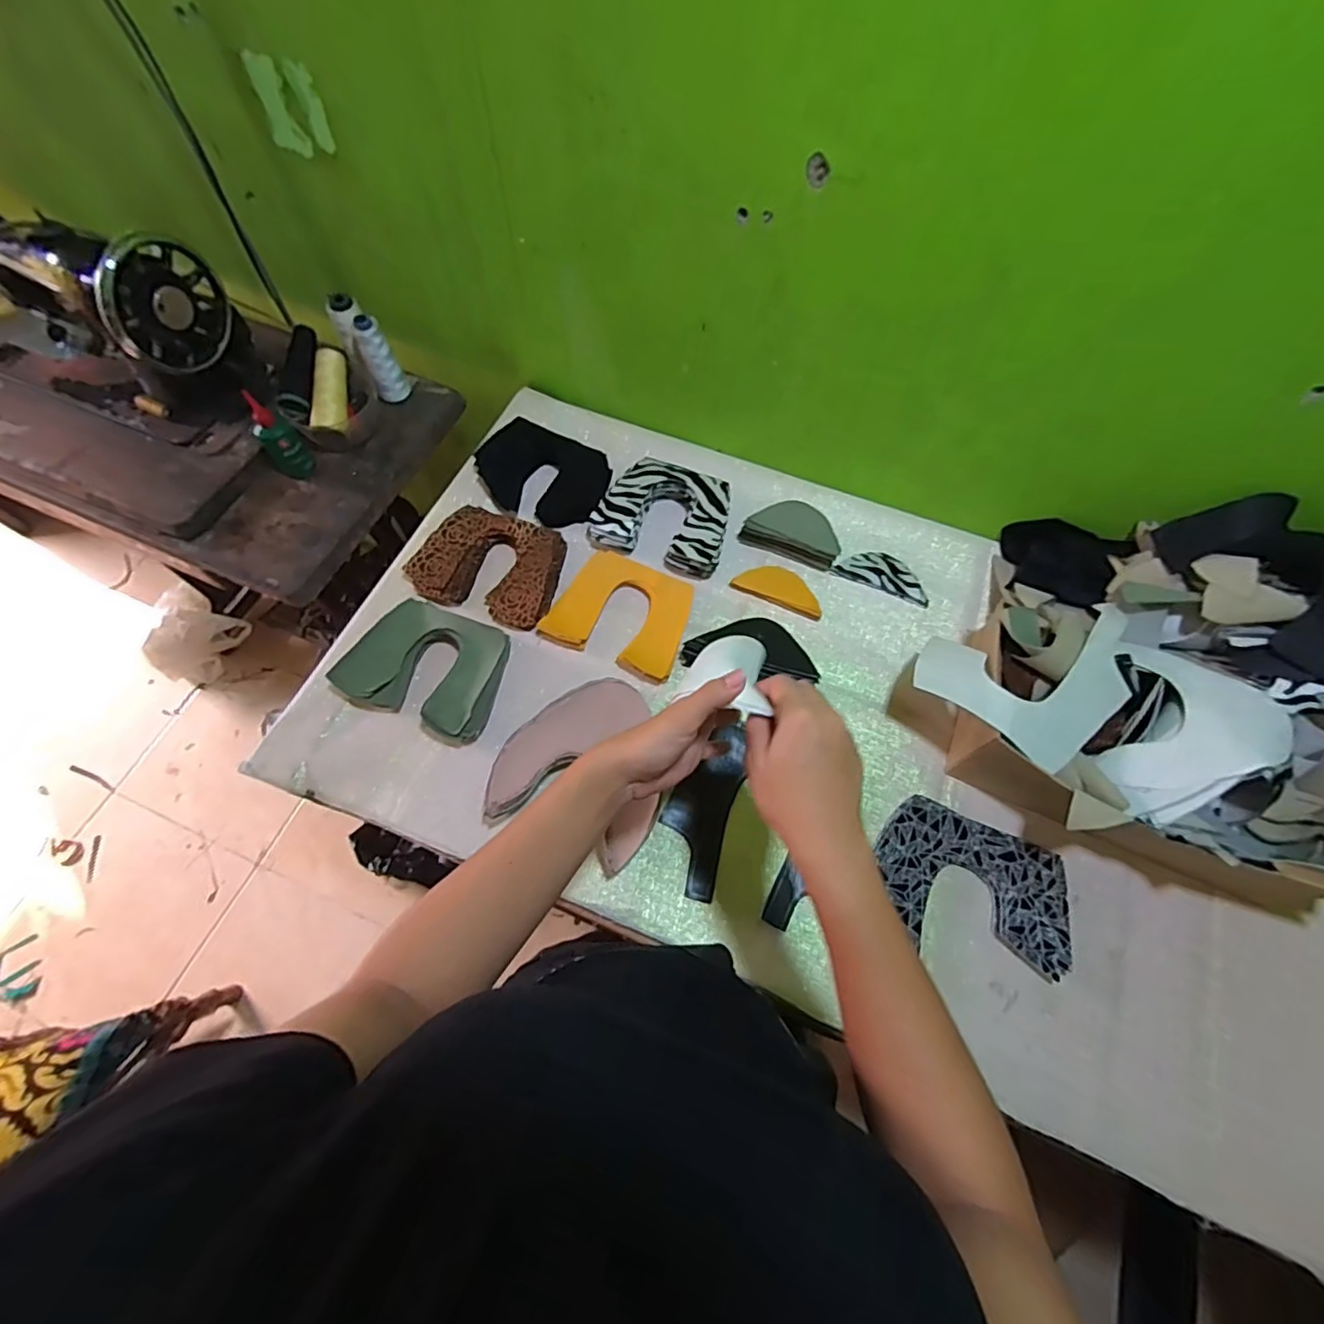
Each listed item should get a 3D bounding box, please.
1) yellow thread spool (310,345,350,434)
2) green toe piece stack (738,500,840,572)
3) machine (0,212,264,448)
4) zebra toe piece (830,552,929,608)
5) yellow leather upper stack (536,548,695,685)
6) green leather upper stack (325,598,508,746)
[{"bbox_3d":[-0.437,-0.360,0.766,0.037,0.043,0.119,-5,69,-1],"label":"yellow thread spool"},{"bbox_3d":[0.162,-0.162,0.714,0.117,0.035,0.058,22,67,9],"label":"green toe piece stack"},{"bbox_3d":[-0.717,-0.432,0.721,0.398,0.202,0.164,18,66,7],"label":"machine"},{"bbox_3d":[0.272,-0.111,0.712,0.114,0.008,0.051,21,66,8],"label":"zebra toe piece"},{"bbox_3d":[-0.046,-0.059,0.670,0.153,0.023,0.132,20,66,8],"label":"yellow leather upper stack"},{"bbox_3d":[-0.253,0.003,0.630,0.158,0.037,0.136,17,66,6],"label":"green leather upper stack"}]

